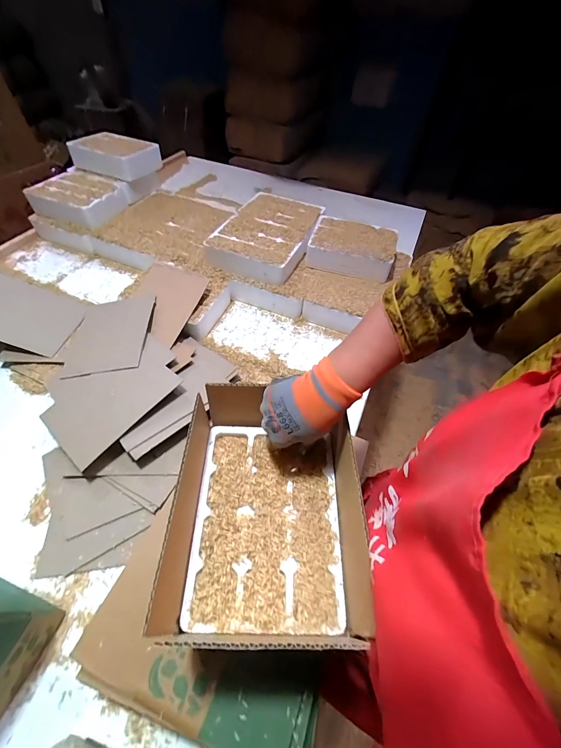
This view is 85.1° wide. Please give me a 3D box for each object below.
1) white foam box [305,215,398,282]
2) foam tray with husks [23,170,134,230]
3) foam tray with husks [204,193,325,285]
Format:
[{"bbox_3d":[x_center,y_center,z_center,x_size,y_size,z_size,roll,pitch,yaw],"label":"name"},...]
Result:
[{"bbox_3d":[0.223,-0.392,0.953,0.257,0.080,0.182,18,54,11],"label":"white foam box"},{"bbox_3d":[-0.712,-0.633,1.092,0.286,0.067,0.247,18,54,11],"label":"foam tray with husks"},{"bbox_3d":[-0.028,-0.448,0.969,0.273,0.060,0.402,19,55,12],"label":"foam tray with husks"}]

